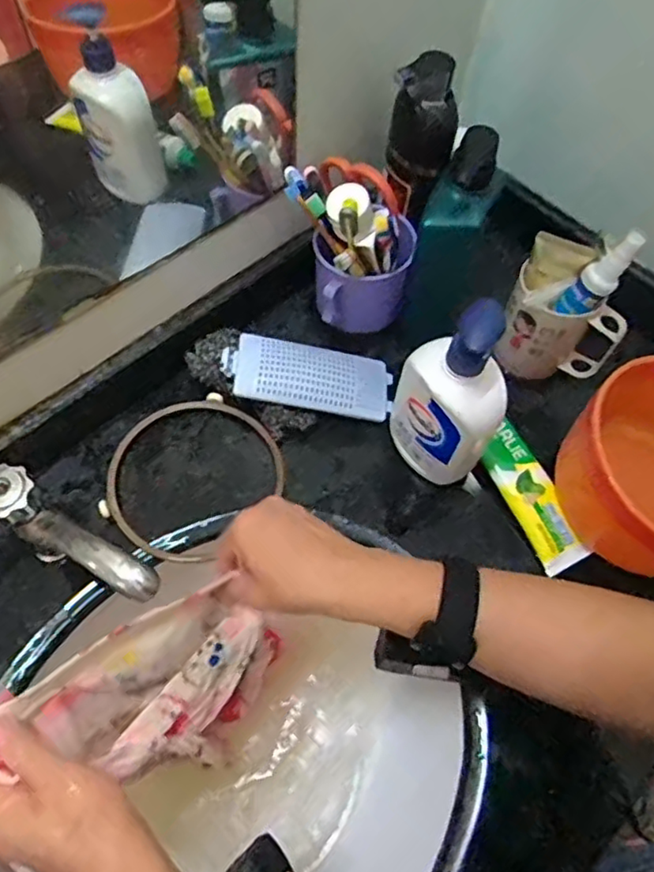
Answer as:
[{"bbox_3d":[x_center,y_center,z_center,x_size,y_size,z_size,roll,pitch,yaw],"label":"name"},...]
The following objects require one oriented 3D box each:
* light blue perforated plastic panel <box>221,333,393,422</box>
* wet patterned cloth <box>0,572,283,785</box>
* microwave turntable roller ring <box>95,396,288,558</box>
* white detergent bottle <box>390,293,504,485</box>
[{"bbox_3d":[-0.016,-0.056,0.599,0.160,0.010,0.070,9,61,-14],"label":"light blue perforated plastic panel"},{"bbox_3d":[-0.106,0.179,0.441,0.151,0.104,0.090,-30,67,-17],"label":"wet patterned cloth"},{"bbox_3d":[-0.120,0.034,0.564,0.138,0.017,0.152,34,66,15],"label":"microwave turntable roller ring"},{"bbox_3d":[0.100,-0.030,0.515,0.051,0.171,0.088,-37,69,-20],"label":"white detergent bottle"}]

